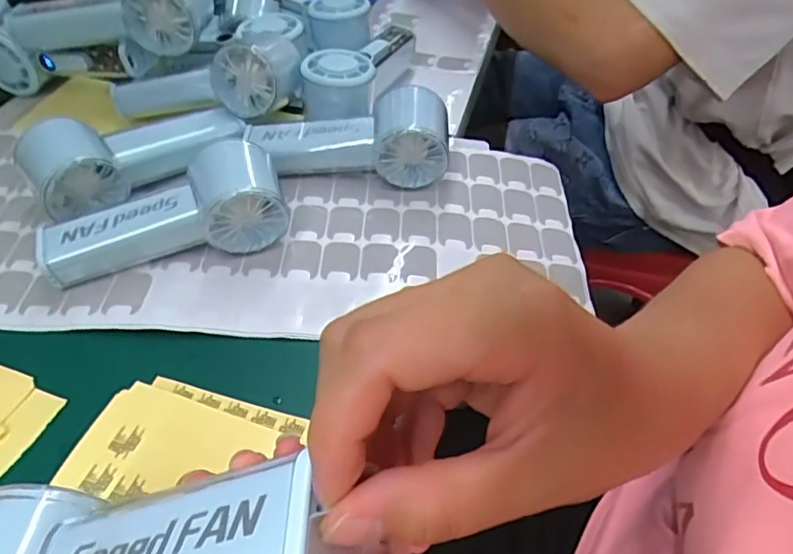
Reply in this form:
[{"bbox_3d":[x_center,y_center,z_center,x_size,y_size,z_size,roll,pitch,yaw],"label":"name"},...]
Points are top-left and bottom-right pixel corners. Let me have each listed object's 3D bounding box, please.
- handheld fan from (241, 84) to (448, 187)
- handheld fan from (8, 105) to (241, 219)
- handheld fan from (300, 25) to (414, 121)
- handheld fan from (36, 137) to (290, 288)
[{"bbox_3d":[-0.038,-0.105,0.437,0.152,0.059,0.053,3,49,0],"label":"handheld fan"},{"bbox_3d":[-0.188,-0.090,0.421,0.147,0.053,0.066,-22,53,-20],"label":"handheld fan"},{"bbox_3d":[-0.028,-0.180,0.515,0.059,0.066,0.171,17,33,12],"label":"handheld fan"},{"bbox_3d":[-0.152,-0.043,0.378,0.151,0.058,0.055,-12,51,-13],"label":"handheld fan"}]

